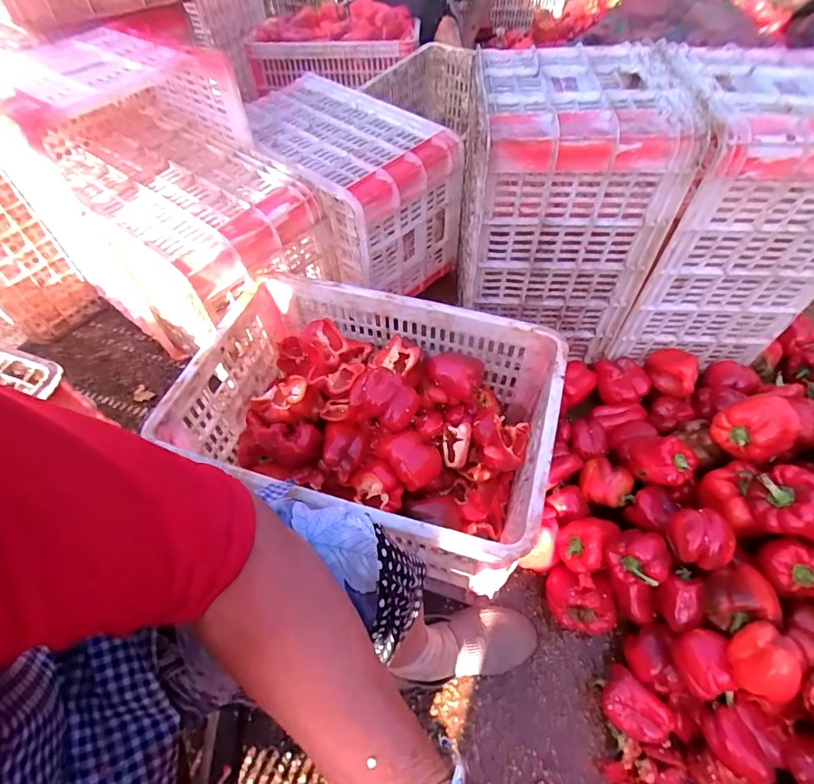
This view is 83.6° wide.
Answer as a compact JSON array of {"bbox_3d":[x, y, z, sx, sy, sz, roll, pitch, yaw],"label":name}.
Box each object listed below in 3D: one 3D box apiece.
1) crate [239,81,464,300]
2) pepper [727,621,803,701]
[{"bbox_3d":[-0.157,-0.460,1.055,0.316,0.290,0.481,-39,63,-23],"label":"crate"},{"bbox_3d":[0.419,0.311,0.526,0.062,0.059,0.079,-5,55,-2],"label":"pepper"}]

